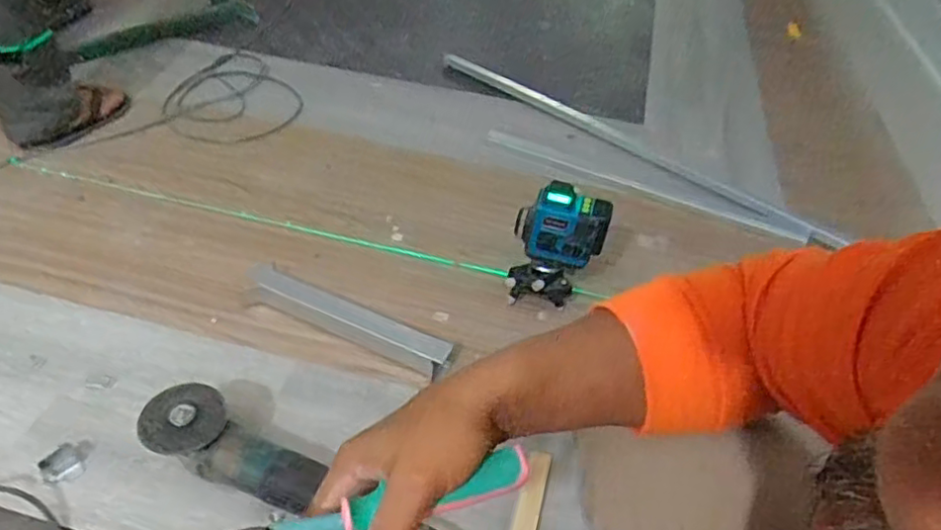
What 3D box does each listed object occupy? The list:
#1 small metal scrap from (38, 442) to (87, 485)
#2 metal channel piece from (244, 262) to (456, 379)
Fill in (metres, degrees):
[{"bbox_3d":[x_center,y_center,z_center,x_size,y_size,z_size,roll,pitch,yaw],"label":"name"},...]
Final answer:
[{"bbox_3d":[-0.506,0.248,0.788,0.051,0.011,0.041,34,48,28],"label":"small metal scrap"},{"bbox_3d":[-0.199,0.080,0.981,0.359,0.031,0.067,22,43,16],"label":"metal channel piece"}]

